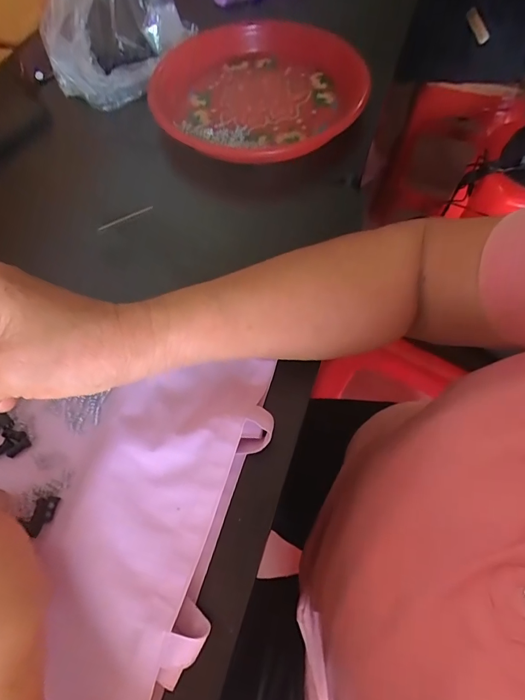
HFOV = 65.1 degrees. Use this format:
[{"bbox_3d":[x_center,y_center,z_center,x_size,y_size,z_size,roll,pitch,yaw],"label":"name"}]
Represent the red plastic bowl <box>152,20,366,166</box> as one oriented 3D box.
[{"bbox_3d":[-0.010,-0.284,0.457,0.217,0.055,0.208,-1,63,2],"label":"red plastic bowl"}]

